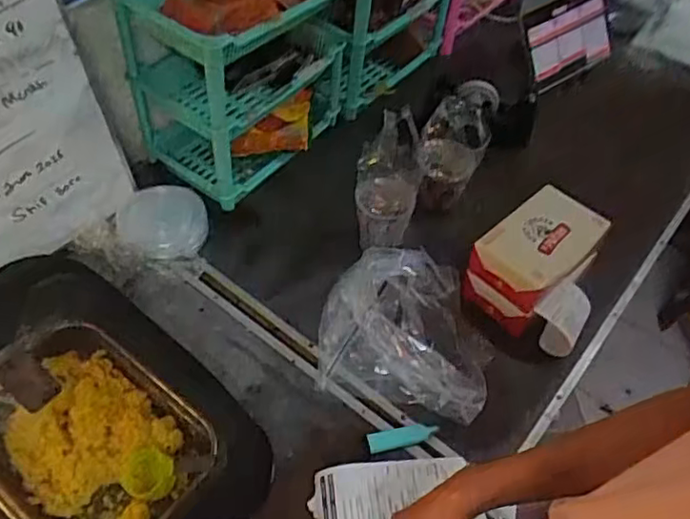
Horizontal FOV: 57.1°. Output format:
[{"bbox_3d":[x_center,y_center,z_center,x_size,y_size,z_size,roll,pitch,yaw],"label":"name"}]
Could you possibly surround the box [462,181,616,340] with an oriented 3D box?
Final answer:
[{"bbox_3d":[0.273,0.000,0.923,0.120,0.115,0.191,39,60,23],"label":"box"}]

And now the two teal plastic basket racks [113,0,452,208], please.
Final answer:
[{"bbox_3d":[-0.074,-0.419,1.108,0.251,0.339,0.650,33,57,20],"label":"two teal plastic basket racks"}]

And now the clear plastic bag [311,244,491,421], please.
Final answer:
[{"bbox_3d":[0.089,0.088,0.874,0.233,0.091,0.204,16,53,8],"label":"clear plastic bag"}]

